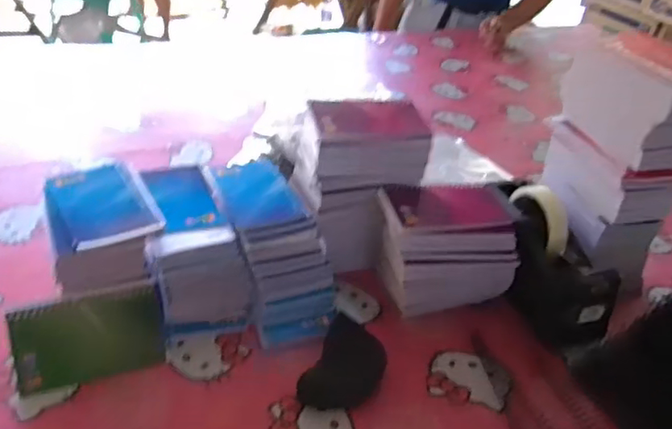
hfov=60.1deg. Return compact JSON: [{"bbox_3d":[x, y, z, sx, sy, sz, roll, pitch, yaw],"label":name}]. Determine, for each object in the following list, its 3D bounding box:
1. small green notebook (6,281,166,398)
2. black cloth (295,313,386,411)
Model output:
[{"bbox_3d":[-0.232,0.117,0.549,0.129,0.082,0.004,-10,4,-25],"label":"small green notebook"},{"bbox_3d":[0.010,0.151,0.573,0.067,0.026,0.096,19,38,16],"label":"black cloth"}]

